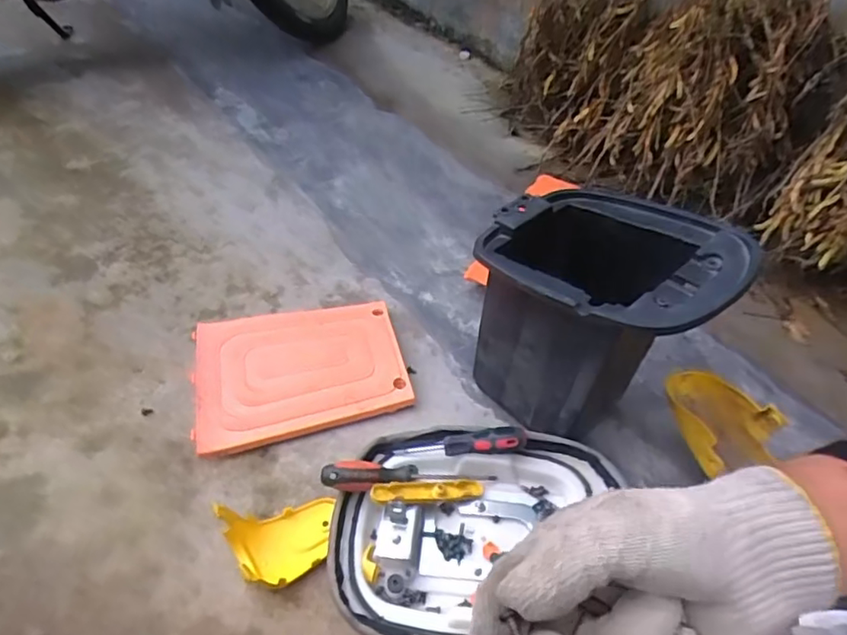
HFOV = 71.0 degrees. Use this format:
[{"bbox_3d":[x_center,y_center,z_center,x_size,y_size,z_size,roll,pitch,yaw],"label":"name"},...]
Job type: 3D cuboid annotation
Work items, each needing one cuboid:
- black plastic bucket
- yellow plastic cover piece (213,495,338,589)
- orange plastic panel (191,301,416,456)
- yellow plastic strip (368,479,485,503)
[{"bbox_3d":[0.201,0.016,0.767,0.270,0.309,0.242,32,51,22],"label":"black plastic bucket"},{"bbox_3d":[-0.169,0.272,0.723,0.135,0.068,0.099,-14,50,-13],"label":"yellow plastic cover piece"},{"bbox_3d":[-0.192,0.075,0.924,0.308,0.043,0.252,-11,49,-11],"label":"orange plastic panel"},{"bbox_3d":[0.007,0.207,0.708,0.138,0.011,0.025,4,45,-21],"label":"yellow plastic strip"}]

